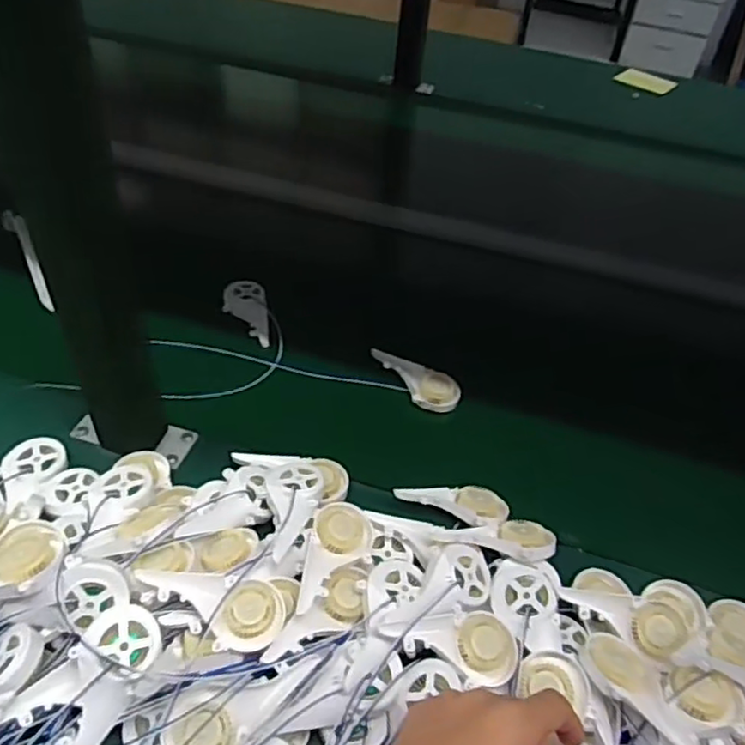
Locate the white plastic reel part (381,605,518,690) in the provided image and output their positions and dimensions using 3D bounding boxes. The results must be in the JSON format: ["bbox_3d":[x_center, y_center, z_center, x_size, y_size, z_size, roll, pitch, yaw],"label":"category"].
[{"bbox_3d":[0.050,0.168,0.400,0.087,0.016,0.042,16,42,-15],"label":"white plastic reel part"}]

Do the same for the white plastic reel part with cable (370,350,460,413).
[{"bbox_3d":[0.041,0.006,0.616,0.094,0.015,0.042,34,50,9],"label":"white plastic reel part with cable"}]

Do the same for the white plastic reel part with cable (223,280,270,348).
[{"bbox_3d":[-0.133,-0.064,0.673,0.045,0.019,0.086,-4,45,-10],"label":"white plastic reel part with cable"}]

